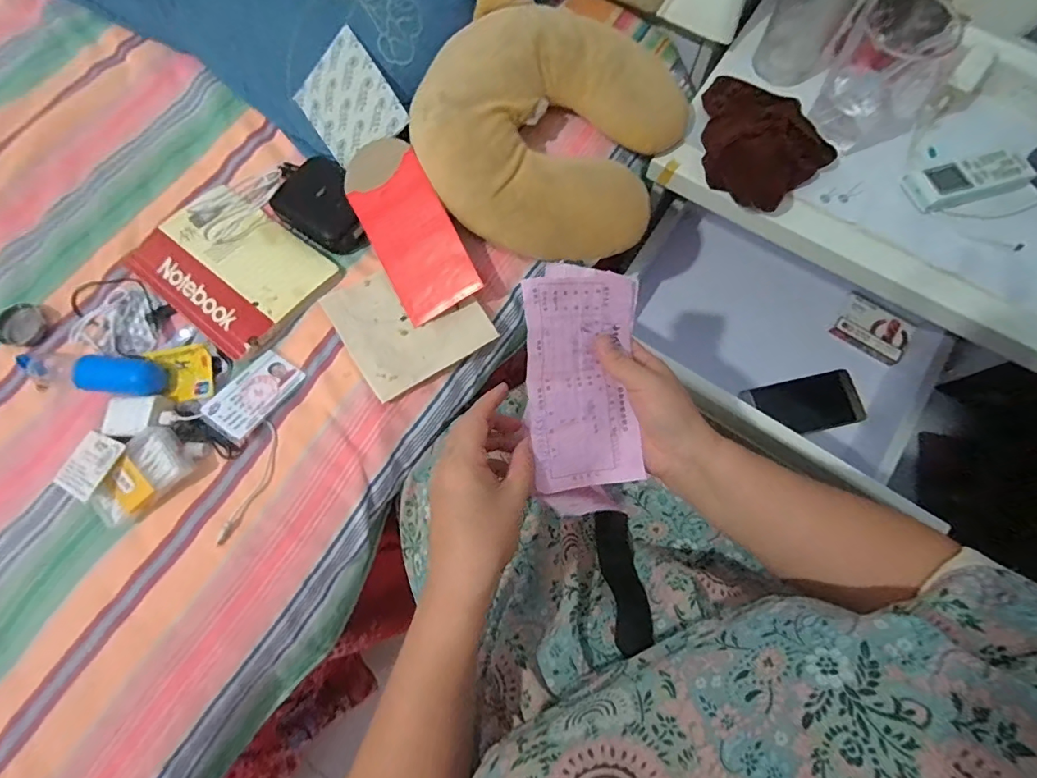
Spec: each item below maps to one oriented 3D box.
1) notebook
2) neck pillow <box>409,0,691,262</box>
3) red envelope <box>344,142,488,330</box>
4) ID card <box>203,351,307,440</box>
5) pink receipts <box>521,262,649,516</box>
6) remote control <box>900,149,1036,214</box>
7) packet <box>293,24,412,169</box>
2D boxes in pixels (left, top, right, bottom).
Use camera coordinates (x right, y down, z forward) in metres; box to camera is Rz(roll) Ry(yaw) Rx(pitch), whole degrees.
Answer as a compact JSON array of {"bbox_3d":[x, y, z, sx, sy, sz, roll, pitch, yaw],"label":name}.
[{"bbox_3d":[-0.304,-0.131,0.509,0.196,0.011,0.138,37,73,15],"label":"notebook"},{"bbox_3d":[0.035,-0.279,0.508,0.255,0.067,0.267,0,78,-1],"label":"neck pillow"},{"bbox_3d":[-0.114,-0.166,0.494,0.085,0.006,0.182,-27,92,13],"label":"red envelope"},{"bbox_3d":[-0.258,0.002,0.469,0.054,0.005,0.085,32,65,10],"label":"ID card"},{"bbox_3d":[0.052,0.000,0.376,0.090,0.034,0.188,-3,91,-2],"label":"pink receipts"},{"bbox_3d":[0.473,-0.218,0.506,0.128,0.026,0.046,-14,74,-3],"label":"remote control"},{"bbox_3d":[-0.181,-0.302,0.515,0.098,0.008,0.125,-36,86,24],"label":"packet"}]

